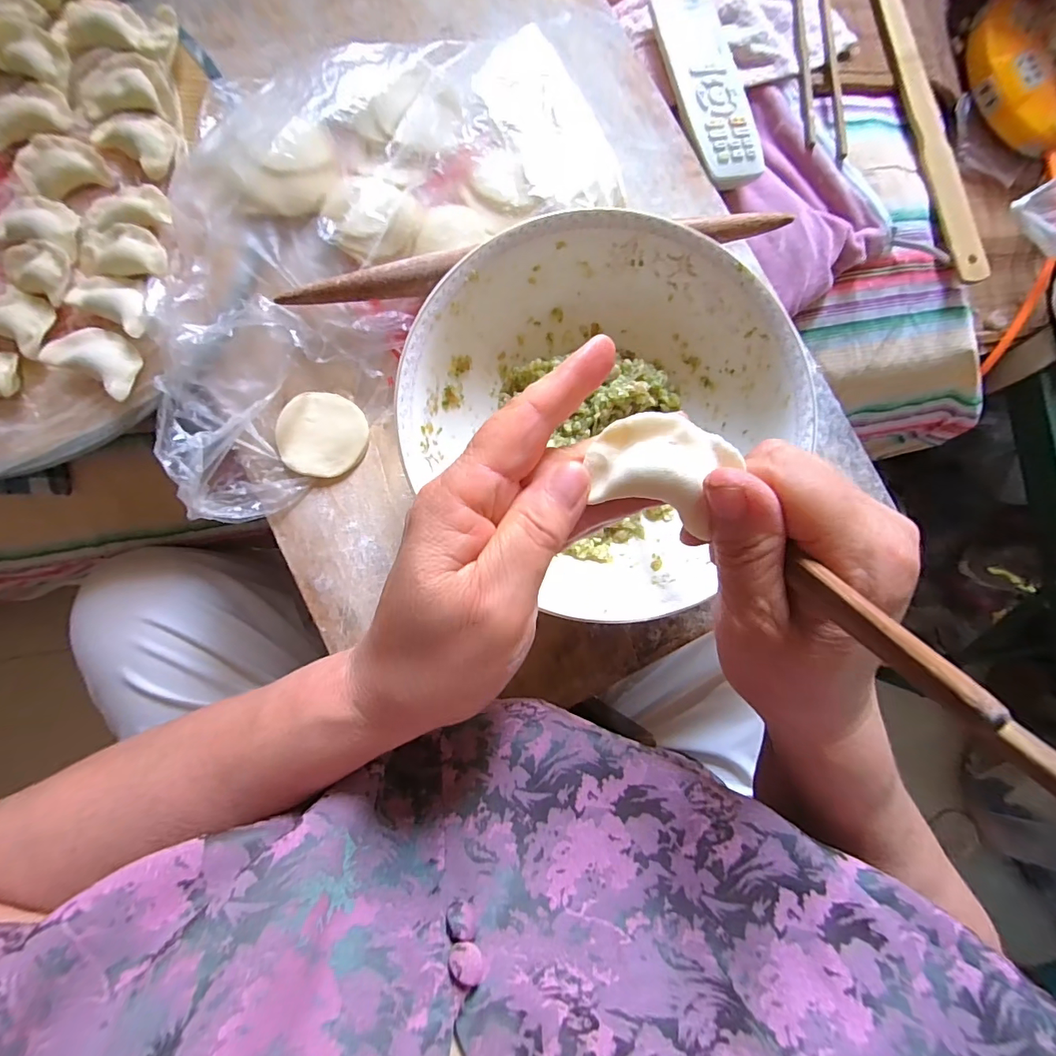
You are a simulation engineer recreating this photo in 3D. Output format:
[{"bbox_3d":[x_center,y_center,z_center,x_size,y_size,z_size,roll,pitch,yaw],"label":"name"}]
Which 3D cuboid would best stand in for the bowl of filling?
[{"bbox_3d":[0.042,-0.071,0.273,0.201,0.059,0.209,0,88,-4],"label":"bowl of filling"}]

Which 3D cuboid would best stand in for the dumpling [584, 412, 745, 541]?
[{"bbox_3d":[0.045,-0.021,0.161,0.045,0.015,0.035,13,81,-3],"label":"dumpling"}]

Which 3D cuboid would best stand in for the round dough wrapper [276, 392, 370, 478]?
[{"bbox_3d":[-0.134,-0.061,0.302,0.056,0.004,0.054,0,88,-4],"label":"round dough wrapper"}]

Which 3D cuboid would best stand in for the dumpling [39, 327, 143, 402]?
[{"bbox_3d":[-0.262,-0.104,0.285,0.052,0.014,0.035,28,86,-3],"label":"dumpling"}]

